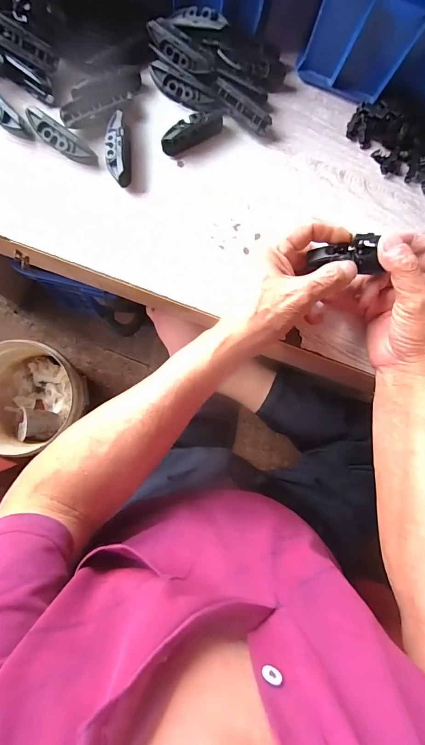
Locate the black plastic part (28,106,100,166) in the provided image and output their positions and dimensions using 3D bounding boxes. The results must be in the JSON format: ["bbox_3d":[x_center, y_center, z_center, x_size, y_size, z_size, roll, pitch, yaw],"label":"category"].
[{"bbox_3d":[-0.145,-0.223,0.352,0.067,0.026,0.019,32,83,-3],"label":"black plastic part"}]

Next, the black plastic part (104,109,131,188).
[{"bbox_3d":[-0.092,-0.216,0.355,0.023,0.019,0.063,-4,86,-7],"label":"black plastic part"}]

